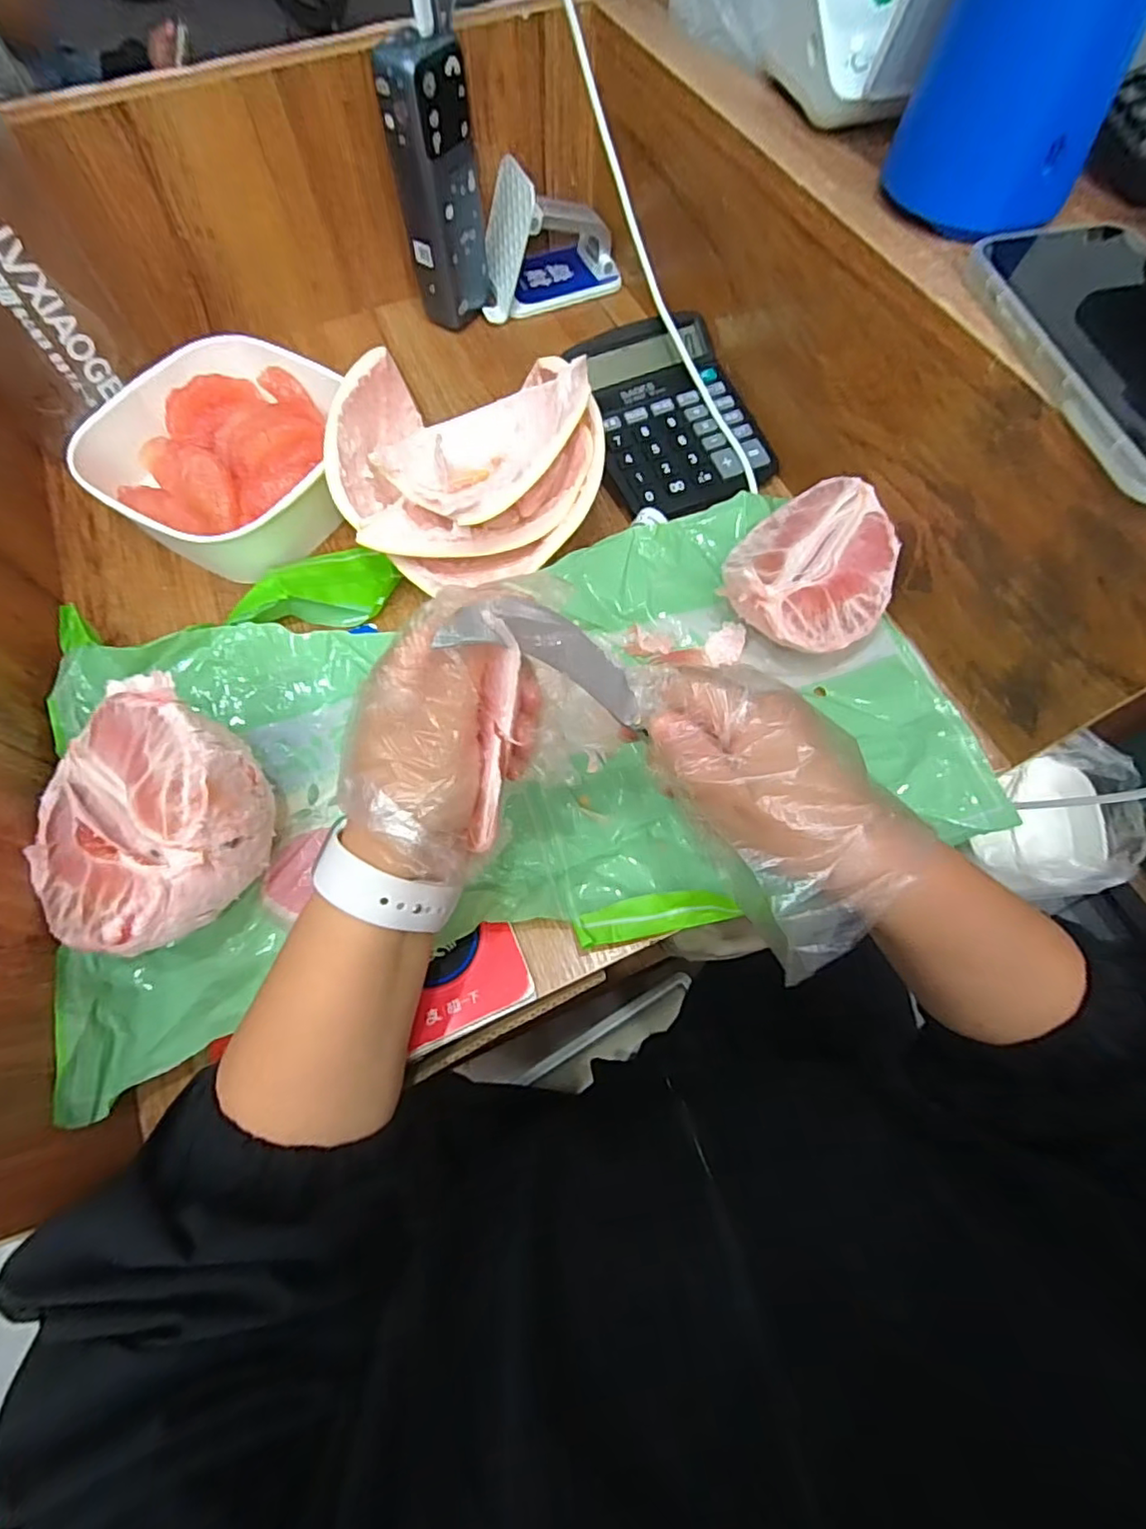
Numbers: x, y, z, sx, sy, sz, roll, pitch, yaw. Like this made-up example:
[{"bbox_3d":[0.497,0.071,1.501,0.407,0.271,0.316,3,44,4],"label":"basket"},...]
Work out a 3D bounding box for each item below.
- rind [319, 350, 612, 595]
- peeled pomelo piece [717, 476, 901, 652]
[{"bbox_3d":[-0.069,-0.177,0.377,0.165,0.073,0.130,8,67,4],"label":"rind"},{"bbox_3d":[0.144,-0.119,0.368,0.093,0.044,0.115,15,68,7],"label":"peeled pomelo piece"}]

